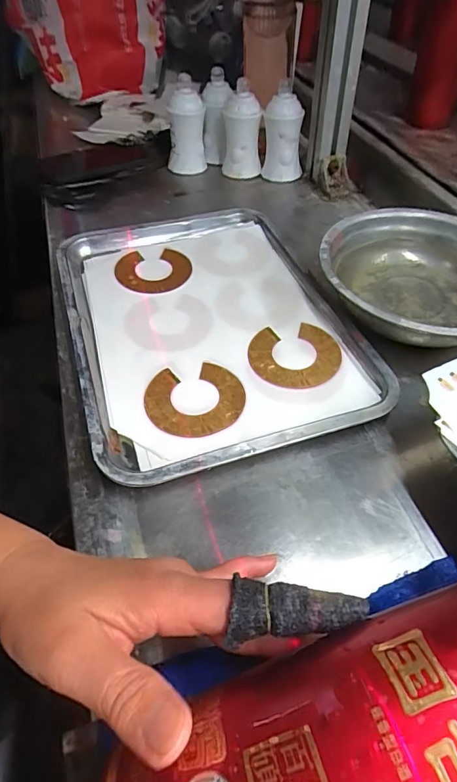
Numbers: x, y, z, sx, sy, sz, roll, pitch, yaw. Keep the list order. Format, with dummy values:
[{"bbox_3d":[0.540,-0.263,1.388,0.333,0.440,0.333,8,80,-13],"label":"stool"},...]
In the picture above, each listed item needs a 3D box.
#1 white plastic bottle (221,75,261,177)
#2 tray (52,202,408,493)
[{"bbox_3d":[0.020,-0.372,0.650,0.057,0.104,0.050,7,50,5],"label":"white plastic bottle"},{"bbox_3d":[-0.019,-0.082,0.448,0.263,0.024,0.340,-19,51,-7],"label":"tray"}]

